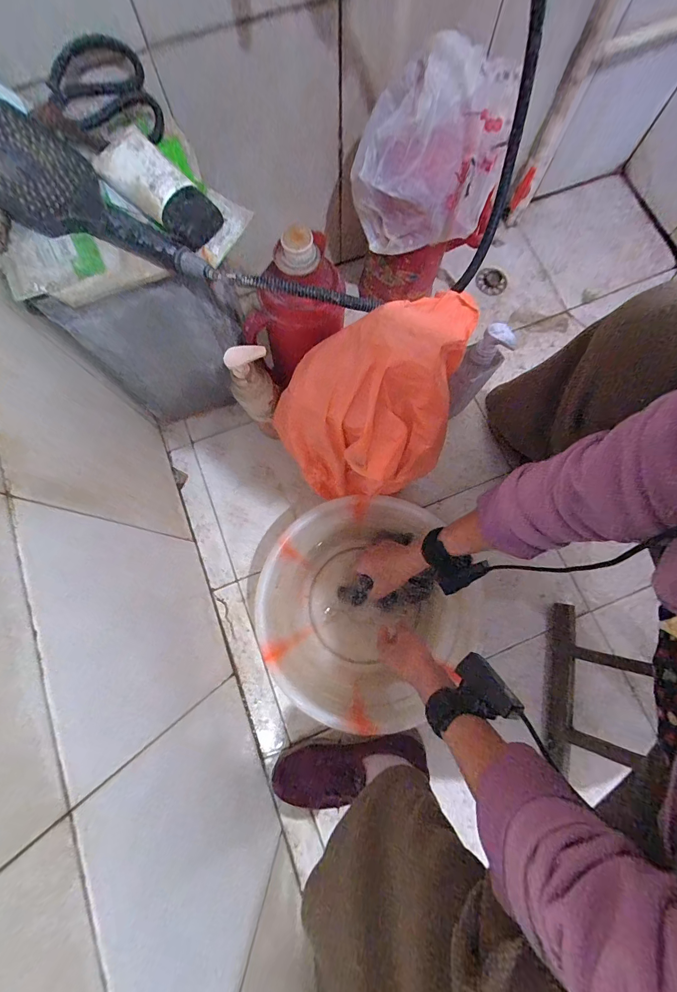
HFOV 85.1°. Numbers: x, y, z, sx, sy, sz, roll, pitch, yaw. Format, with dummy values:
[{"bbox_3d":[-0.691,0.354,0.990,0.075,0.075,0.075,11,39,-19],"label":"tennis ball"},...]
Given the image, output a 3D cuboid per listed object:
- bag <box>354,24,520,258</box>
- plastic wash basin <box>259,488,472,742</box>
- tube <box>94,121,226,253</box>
[{"bbox_3d":[0.144,-0.518,0.551,0.225,0.205,0.164,7,77,1],"label":"bag"},{"bbox_3d":[0.044,0.180,0.624,0.334,0.108,0.338,0,77,-1],"label":"plastic wash basin"},{"bbox_3d":[-0.210,-0.359,0.424,0.170,0.031,0.069,44,80,8],"label":"tube"}]

